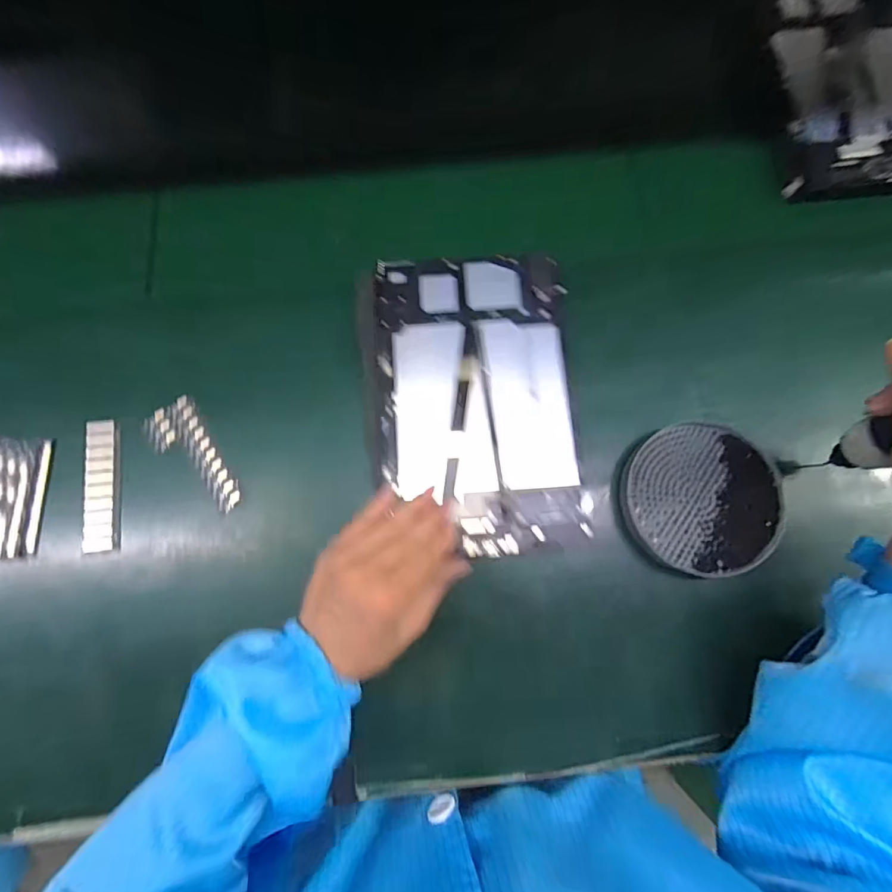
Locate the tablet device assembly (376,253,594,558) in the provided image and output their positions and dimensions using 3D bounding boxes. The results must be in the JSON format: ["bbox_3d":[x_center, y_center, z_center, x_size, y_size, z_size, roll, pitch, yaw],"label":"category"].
[{"bbox_3d":[0.024,-0.039,0.358,0.150,0.011,0.238,-5,79,0],"label":"tablet device assembly"}]

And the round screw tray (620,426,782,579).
[{"bbox_3d":[0.197,0.040,0.355,0.109,0.023,0.109,0,79,0],"label":"round screw tray"}]

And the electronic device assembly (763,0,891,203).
[{"bbox_3d":[0.377,-0.340,0.427,0.135,0.028,0.232,-4,79,0],"label":"electronic device assembly"}]

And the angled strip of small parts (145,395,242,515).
[{"bbox_3d":[-0.197,0.009,0.361,0.040,0.004,0.099,-38,81,-6],"label":"angled strip of small parts"}]

